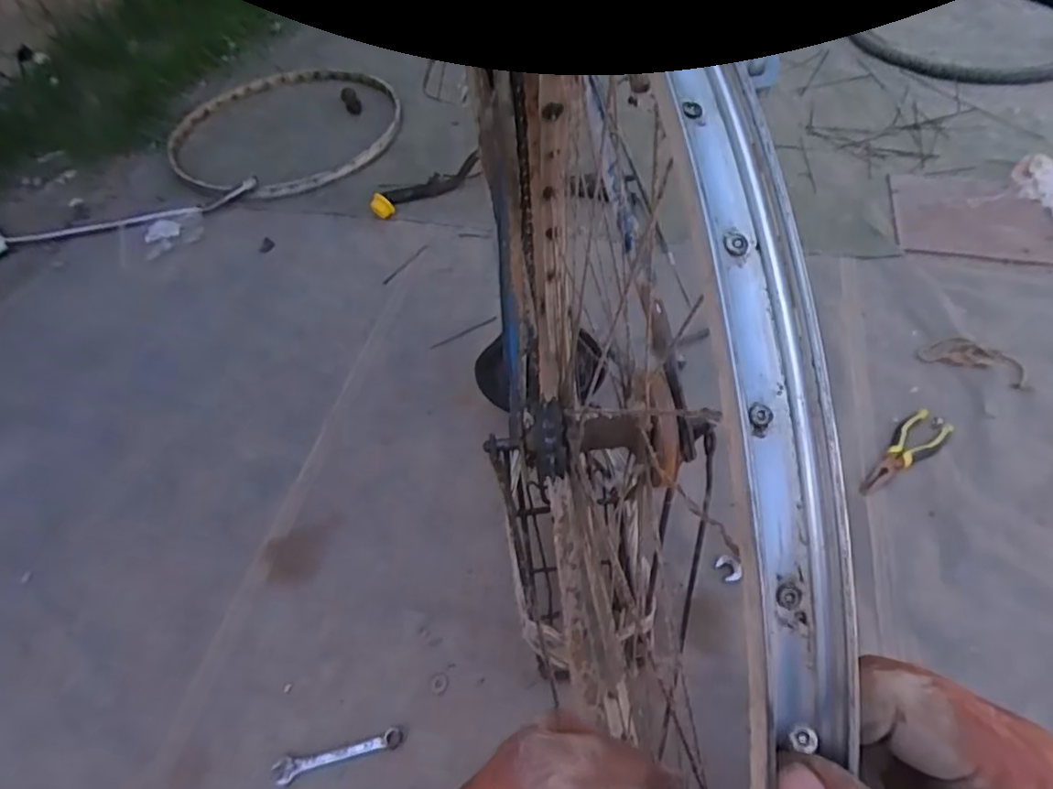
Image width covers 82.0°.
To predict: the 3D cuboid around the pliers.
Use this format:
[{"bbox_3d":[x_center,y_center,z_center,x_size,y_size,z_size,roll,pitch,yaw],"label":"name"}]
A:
[{"bbox_3d":[0.551,0.089,0.883,0.183,0.011,0.058,-37,61,-21],"label":"pliers"}]

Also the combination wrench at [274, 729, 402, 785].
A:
[{"bbox_3d":[-0.225,0.433,0.728,0.149,0.011,0.026,-14,55,-7],"label":"combination wrench"}]

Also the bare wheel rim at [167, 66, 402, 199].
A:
[{"bbox_3d":[-0.547,-0.641,1.413,0.491,0.033,0.543,0,54,3],"label":"bare wheel rim"}]

